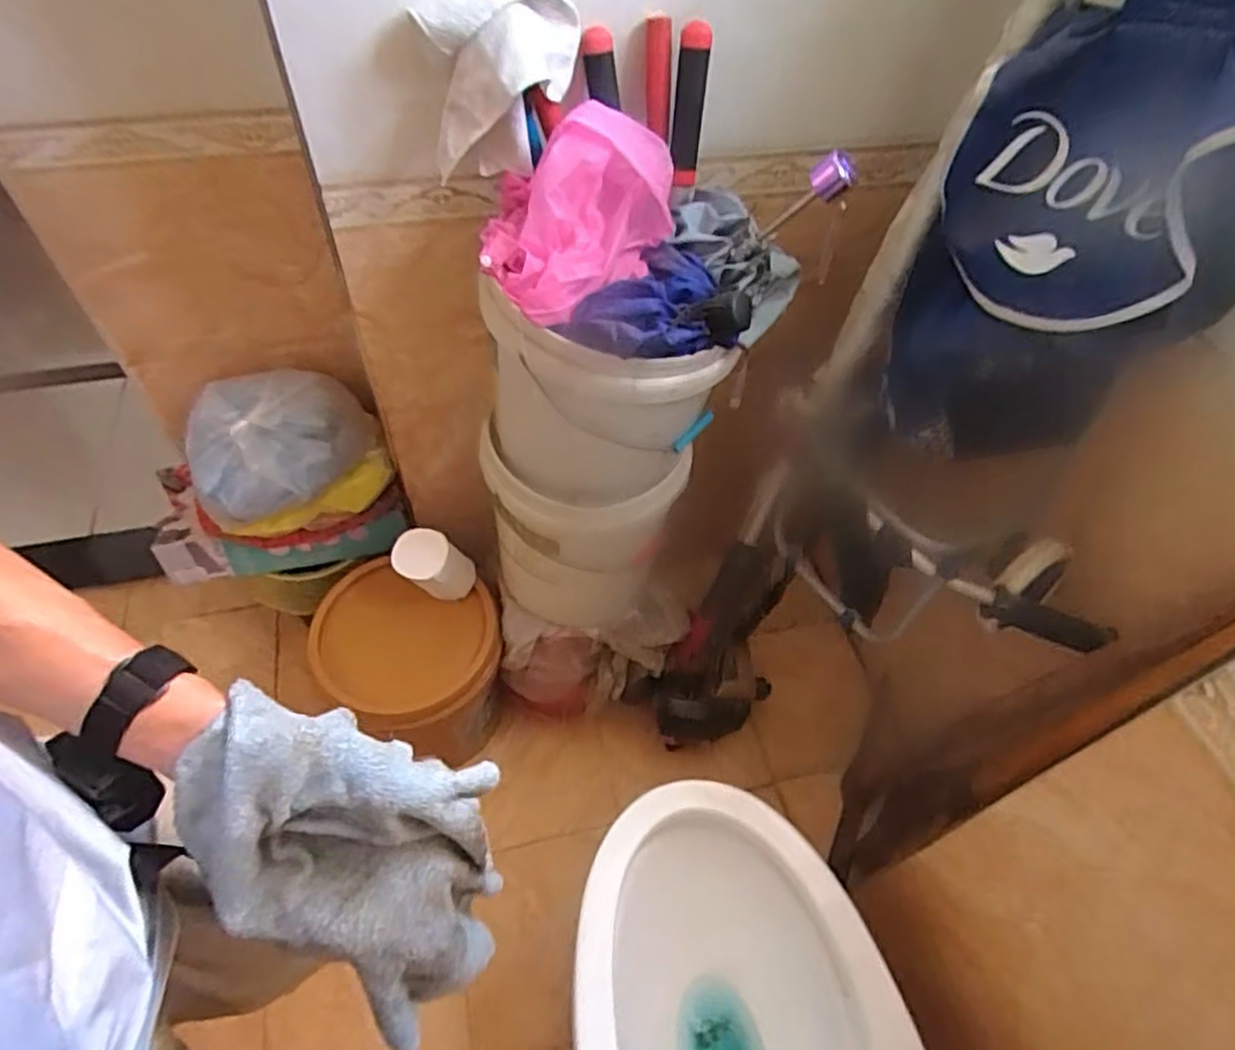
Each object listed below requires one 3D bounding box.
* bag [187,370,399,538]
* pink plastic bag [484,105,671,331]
[{"bbox_3d":[-0.509,-0.111,1.113,0.278,0.152,0.205,-1,53,-4],"label":"bag"},{"bbox_3d":[-0.051,-0.304,0.690,0.168,0.118,0.191,19,54,11],"label":"pink plastic bag"}]

